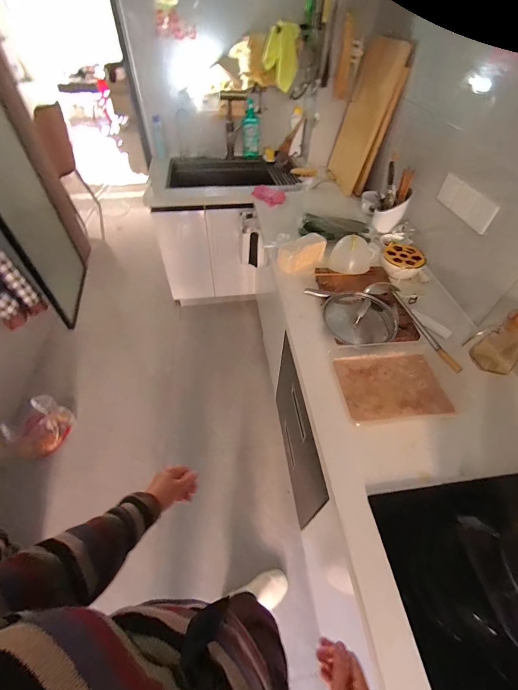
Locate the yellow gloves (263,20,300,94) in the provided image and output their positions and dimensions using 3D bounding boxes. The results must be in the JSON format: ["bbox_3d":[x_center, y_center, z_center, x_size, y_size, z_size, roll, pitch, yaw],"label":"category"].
[{"bbox_3d":[0.102,-1.333,1.379,0.154,0.223,0.082,5,50,1],"label":"yellow gloves"}]

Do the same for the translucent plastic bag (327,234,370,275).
[{"bbox_3d":[0.332,-0.323,1.063,0.146,0.103,0.070,12,51,7],"label":"translucent plastic bag"}]

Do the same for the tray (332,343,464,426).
[{"bbox_3d":[0.357,0.093,0.789,0.310,0.039,0.242,-3,51,-5],"label":"tray"}]

